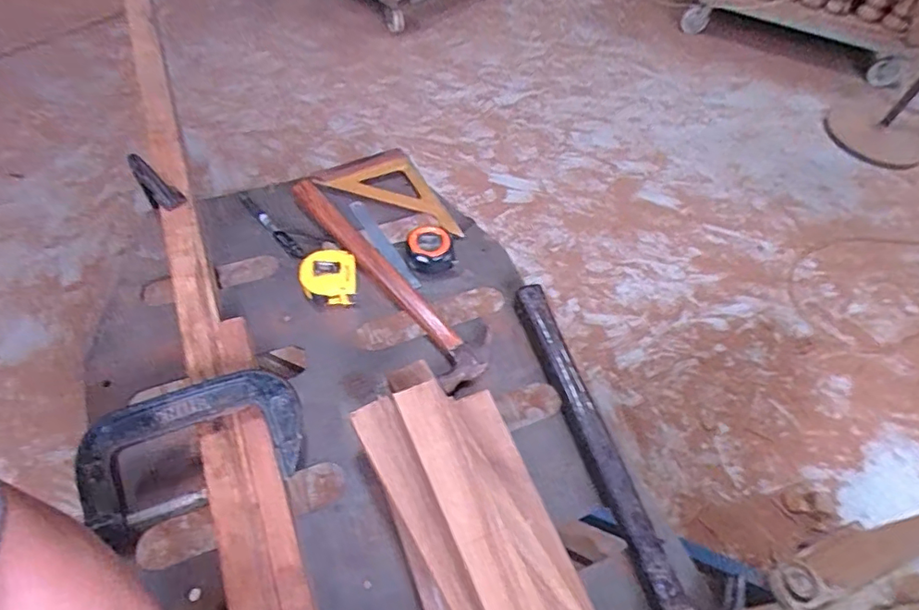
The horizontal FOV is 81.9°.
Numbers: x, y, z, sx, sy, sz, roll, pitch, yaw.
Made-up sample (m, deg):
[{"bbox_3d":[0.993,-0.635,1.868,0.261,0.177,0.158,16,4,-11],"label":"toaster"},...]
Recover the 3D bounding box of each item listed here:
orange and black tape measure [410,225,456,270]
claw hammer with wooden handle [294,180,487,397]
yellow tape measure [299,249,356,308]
[{"bbox_3d":[-0.038,-0.071,0.696,0.054,0.038,0.056,1,56,-2],"label":"orange and black tape measure"},{"bbox_3d":[-0.095,-0.045,0.684,0.081,0.024,0.375,-29,61,-23],"label":"claw hammer with wooden handle"},{"bbox_3d":[-0.163,-0.036,0.666,0.070,0.041,0.070,1,54,-4],"label":"yellow tape measure"}]

